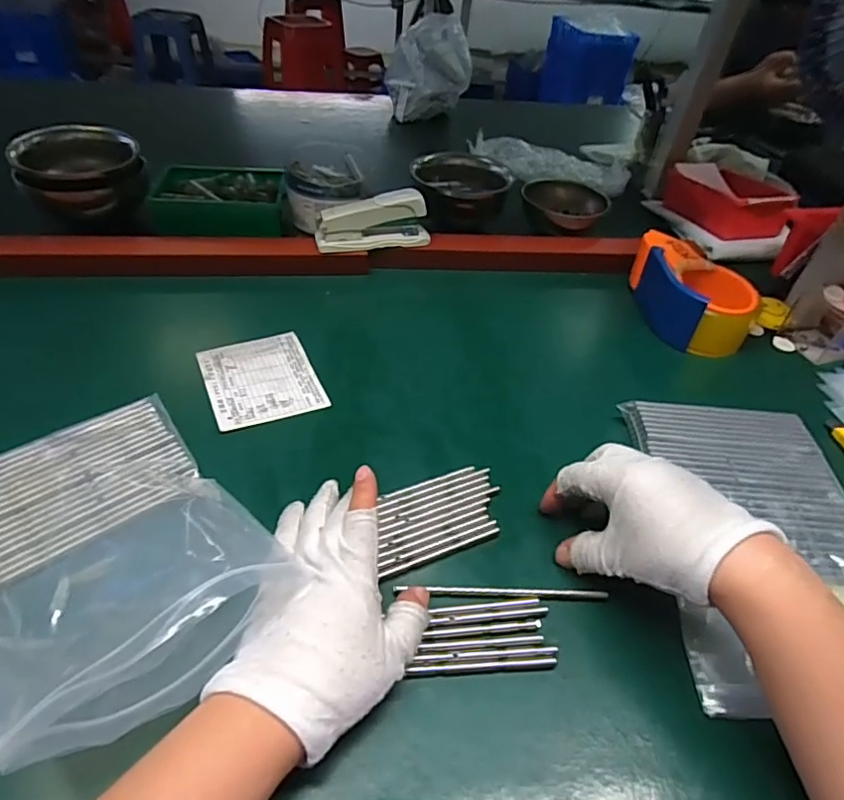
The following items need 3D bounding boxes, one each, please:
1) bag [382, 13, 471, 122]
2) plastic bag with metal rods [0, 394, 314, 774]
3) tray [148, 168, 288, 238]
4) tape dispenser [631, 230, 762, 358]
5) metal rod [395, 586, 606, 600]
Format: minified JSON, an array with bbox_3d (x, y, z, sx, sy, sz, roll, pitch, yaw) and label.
[{"bbox_3d":[0.008,-0.578,0.963,0.136,0.149,0.113,1,44,-8],"label":"bag"},{"bbox_3d":[-0.187,0.073,0.324,0.140,0.056,0.224,-30,54,-31],"label":"plastic bag with metal rods"},{"bbox_3d":[-0.231,-0.228,0.644,0.145,0.055,0.087,-2,44,-7],"label":"tray"},{"bbox_3d":[0.287,-0.112,0.589,0.090,0.071,0.130,-1,44,-6],"label":"tape dispenser"},{"bbox_3d":[0.050,0.121,0.350,0.134,0.004,0.006,3,44,-3],"label":"metal rod"}]

